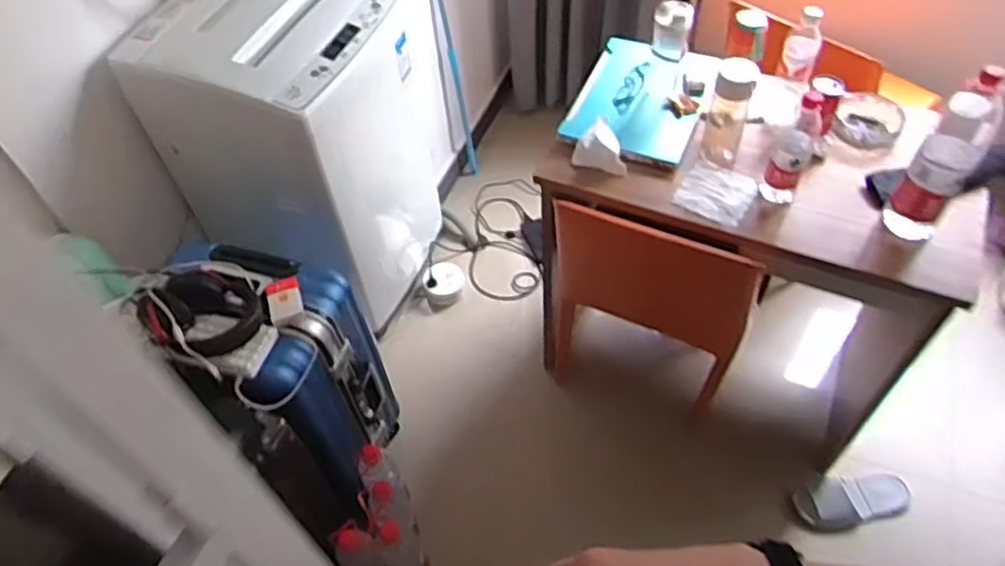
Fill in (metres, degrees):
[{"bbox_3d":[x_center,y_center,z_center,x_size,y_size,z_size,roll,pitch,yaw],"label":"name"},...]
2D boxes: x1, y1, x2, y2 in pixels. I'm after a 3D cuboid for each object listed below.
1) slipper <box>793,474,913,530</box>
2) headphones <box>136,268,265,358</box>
[{"bbox_3d":[0.859,0.531,1.701,0.277,0.059,0.119,-13,52,-6],"label":"slipper"},{"bbox_3d":[-0.549,0.051,1.274,0.176,0.107,0.185,-2,52,3],"label":"headphones"}]

